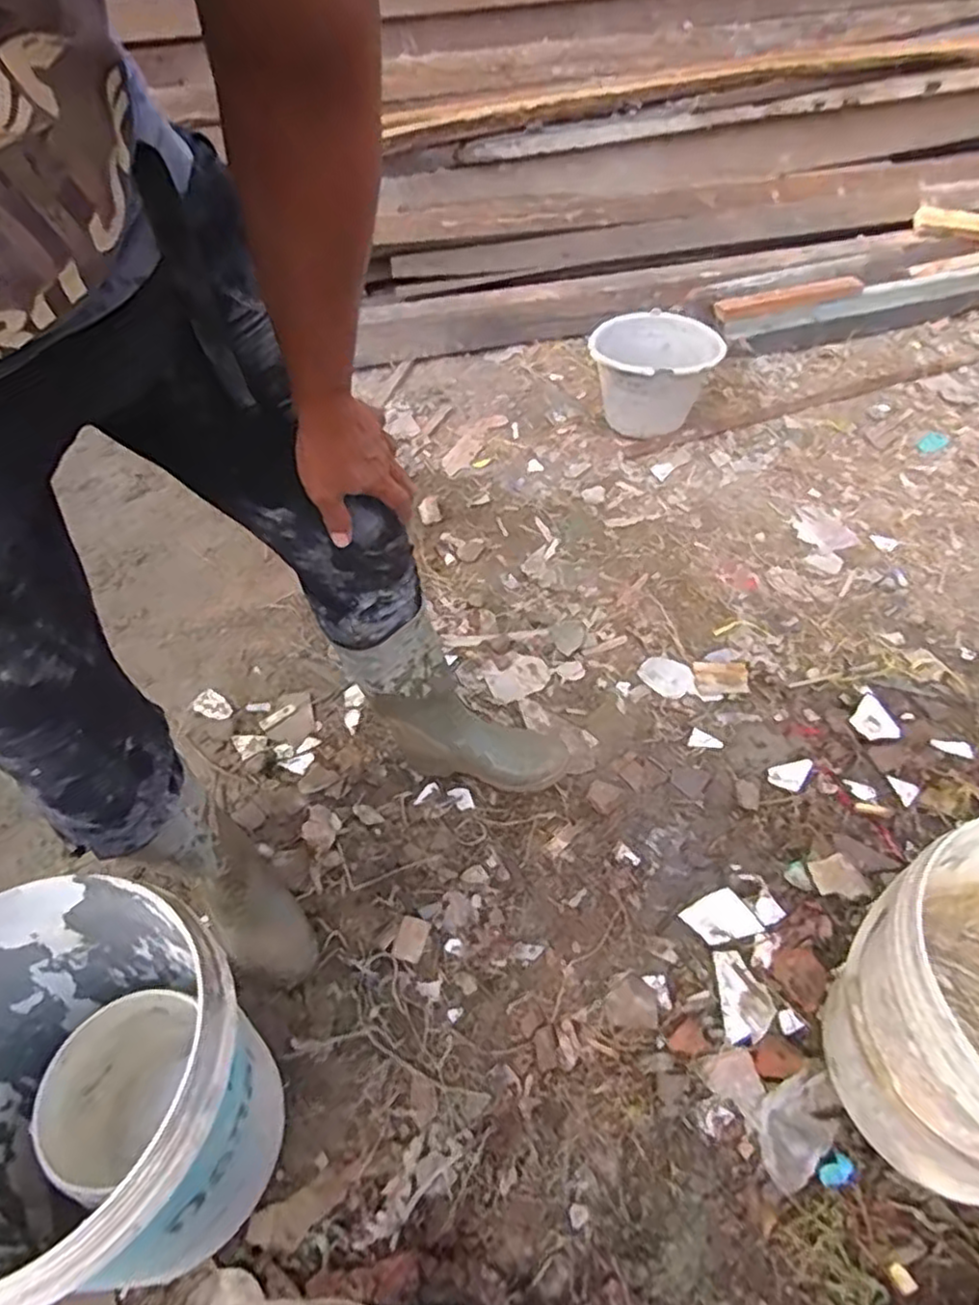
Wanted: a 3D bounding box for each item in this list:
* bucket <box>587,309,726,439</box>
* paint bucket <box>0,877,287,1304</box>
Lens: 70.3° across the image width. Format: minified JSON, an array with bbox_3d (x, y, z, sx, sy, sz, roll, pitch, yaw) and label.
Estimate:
[{"bbox_3d":[0.373,-0.656,1.636,0.282,0.159,0.277,0,50,0],"label":"bucket"},{"bbox_3d":[-0.371,0.427,0.676,0.299,0.342,0.288,0,51,0],"label":"paint bucket"}]

